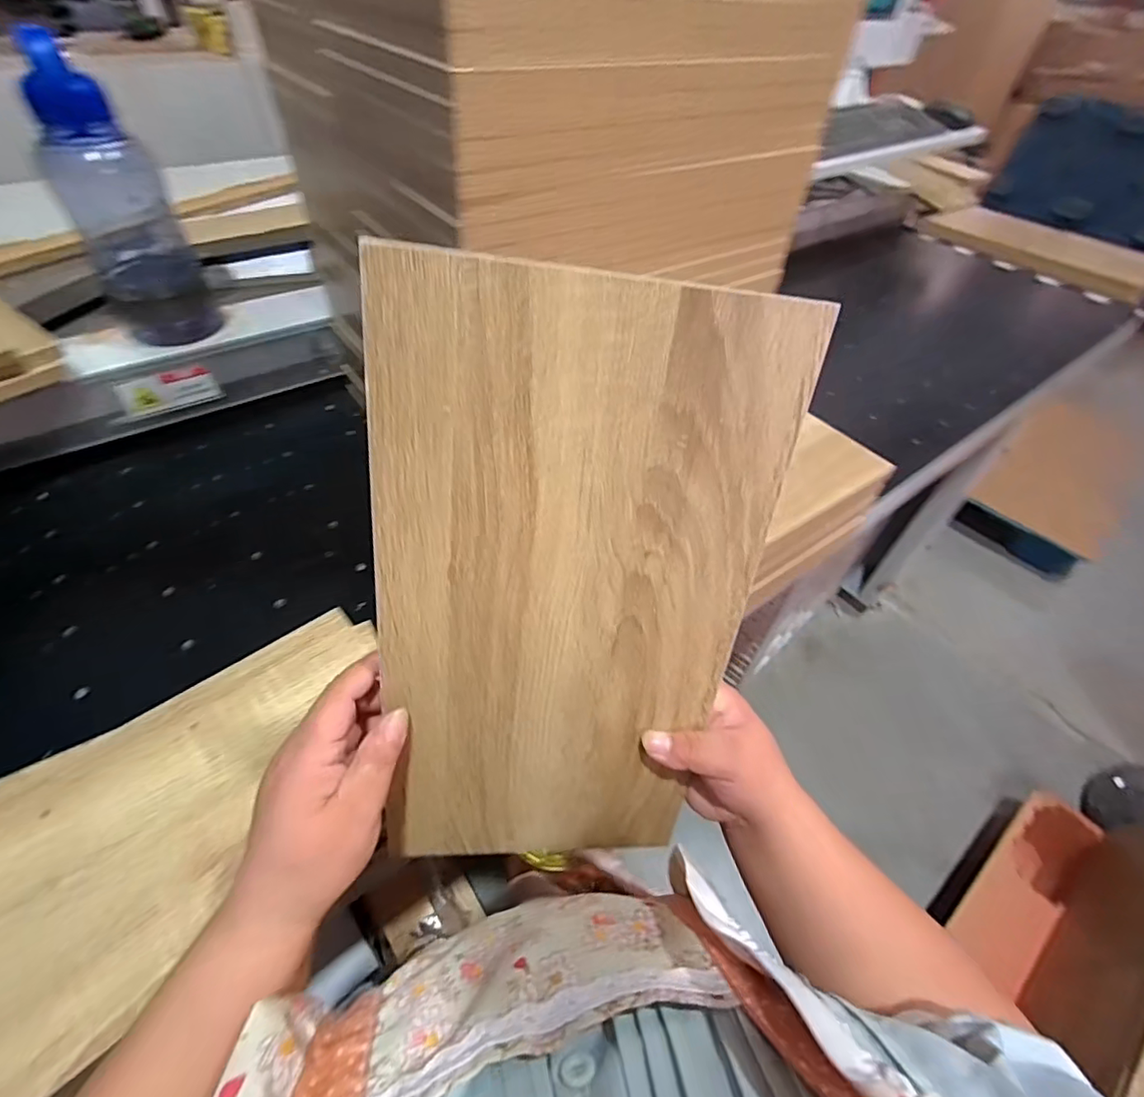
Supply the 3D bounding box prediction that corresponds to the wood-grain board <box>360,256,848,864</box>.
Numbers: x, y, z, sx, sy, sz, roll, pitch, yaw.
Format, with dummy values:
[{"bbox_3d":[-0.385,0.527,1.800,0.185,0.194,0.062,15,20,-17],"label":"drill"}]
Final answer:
[{"bbox_3d":[-0.002,0.047,0.300,0.194,0.352,0.004,2,27,-9],"label":"wood-grain board"}]

